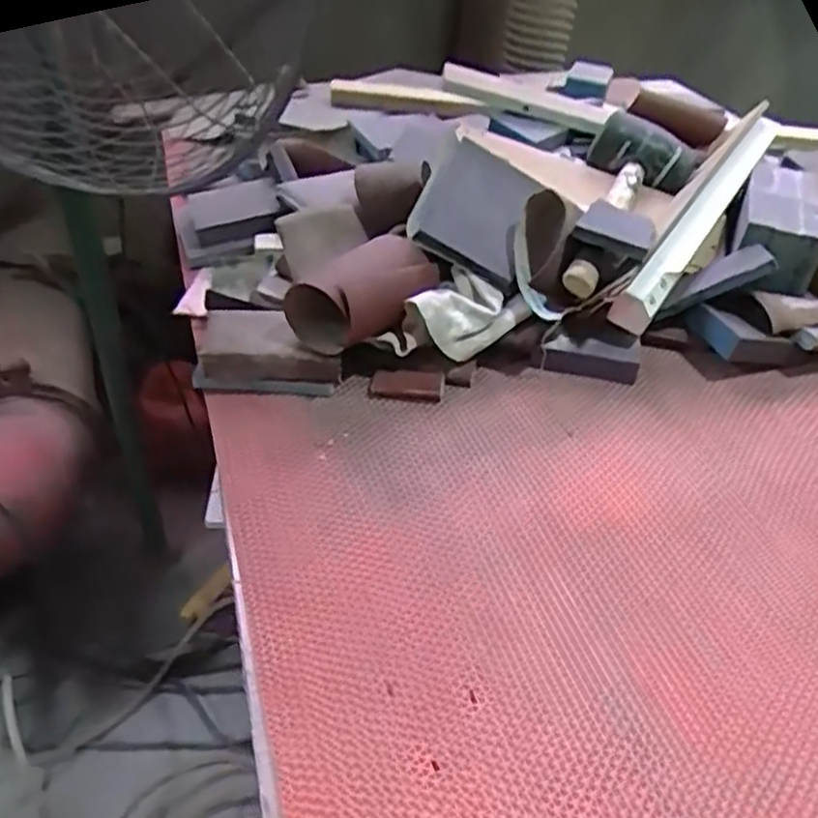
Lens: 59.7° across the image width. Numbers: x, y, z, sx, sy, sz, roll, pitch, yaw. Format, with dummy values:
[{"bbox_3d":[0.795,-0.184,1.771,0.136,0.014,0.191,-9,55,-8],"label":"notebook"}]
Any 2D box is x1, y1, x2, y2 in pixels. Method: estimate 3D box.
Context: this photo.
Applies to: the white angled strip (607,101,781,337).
[{"bbox_3d":[0.323,-0.225,0.769,0.051,0.046,0.466,28,51,20],"label":"white angled strip"}]

